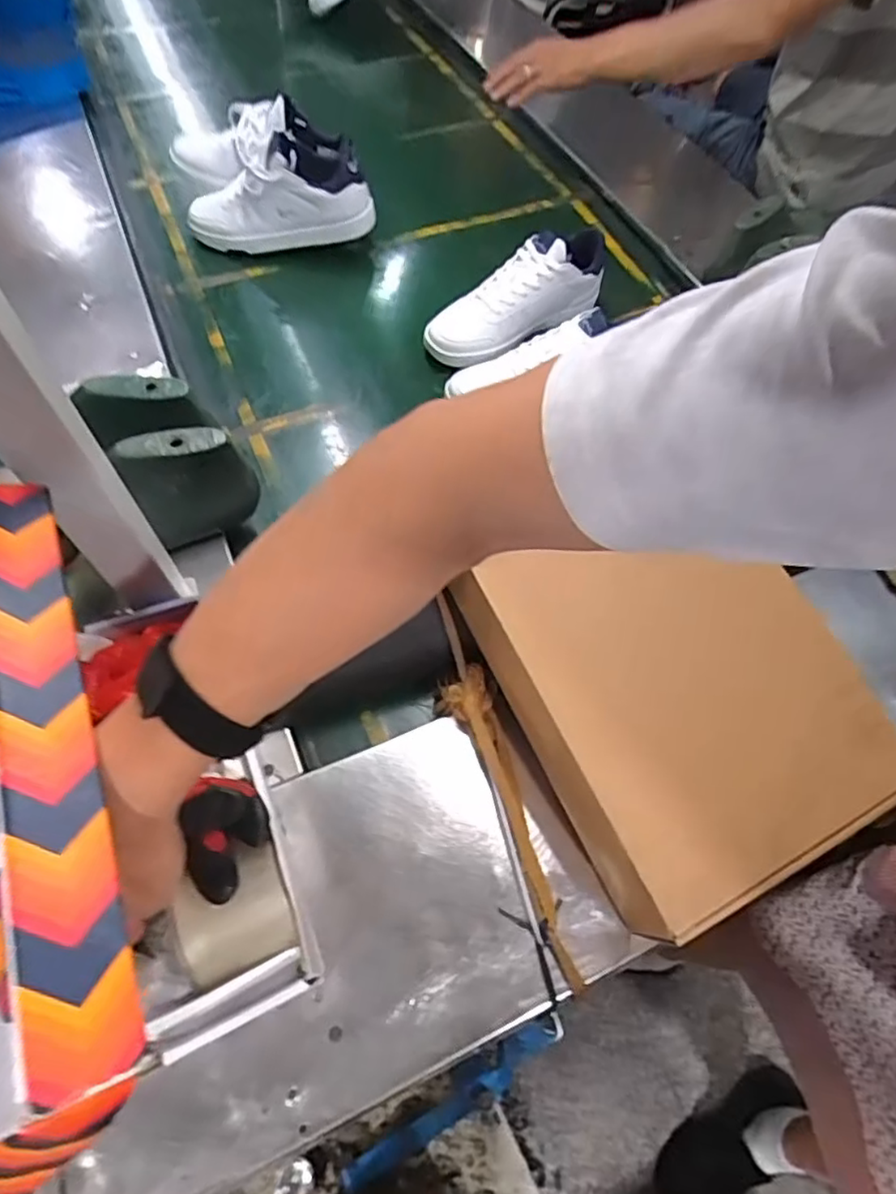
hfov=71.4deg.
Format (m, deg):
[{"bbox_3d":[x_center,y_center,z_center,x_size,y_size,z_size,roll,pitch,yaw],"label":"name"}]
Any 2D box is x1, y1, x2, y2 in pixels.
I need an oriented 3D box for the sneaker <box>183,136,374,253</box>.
[{"bbox_3d":[-0.247,-0.582,0.915,0.264,0.131,0.092,-7,61,-8],"label":"sneaker"}]

